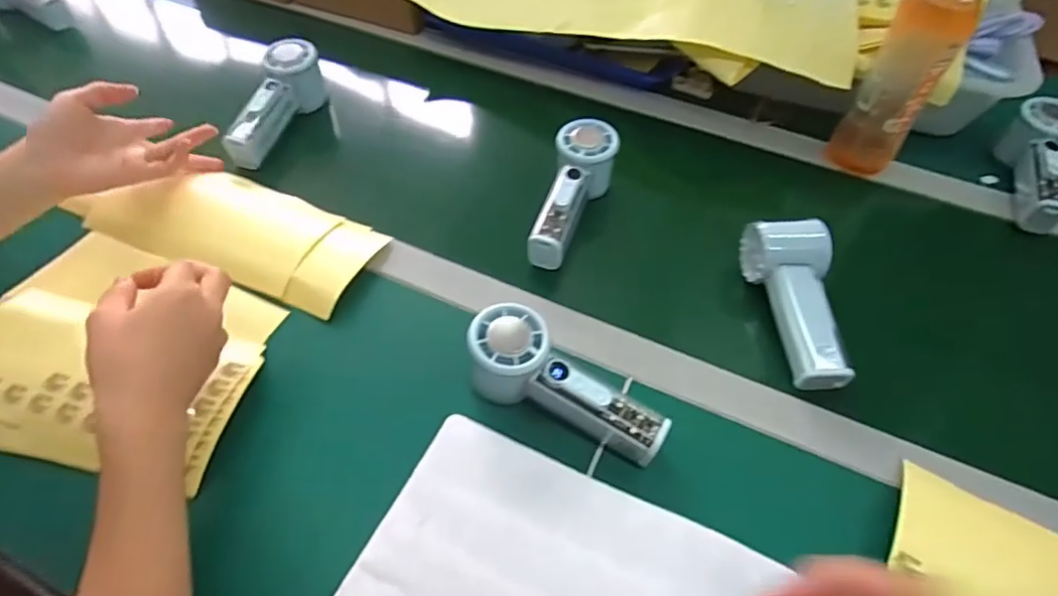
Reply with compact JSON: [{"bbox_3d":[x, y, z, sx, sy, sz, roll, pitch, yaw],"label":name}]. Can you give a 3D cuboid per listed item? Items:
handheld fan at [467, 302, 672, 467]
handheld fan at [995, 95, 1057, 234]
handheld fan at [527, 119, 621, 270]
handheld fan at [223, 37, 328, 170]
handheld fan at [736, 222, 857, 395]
[{"bbox_3d":[0.022,0.067,0.428,0.153,0.059,0.052,33,57,5],"label":"handheld fan"},{"bbox_3d":[0.523,-0.132,0.596,0.051,0.055,0.156,16,68,10],"label":"handheld fan"},{"bbox_3d":[0.044,-0.099,0.547,0.059,0.055,0.149,11,53,7],"label":"handheld fan"},{"bbox_3d":[-0.265,-0.205,0.619,0.052,0.058,0.159,8,53,4],"label":"handheld fan"},{"bbox_3d":[0.228,0.003,0.486,0.058,0.044,0.146,-4,65,-5],"label":"handheld fan"}]

